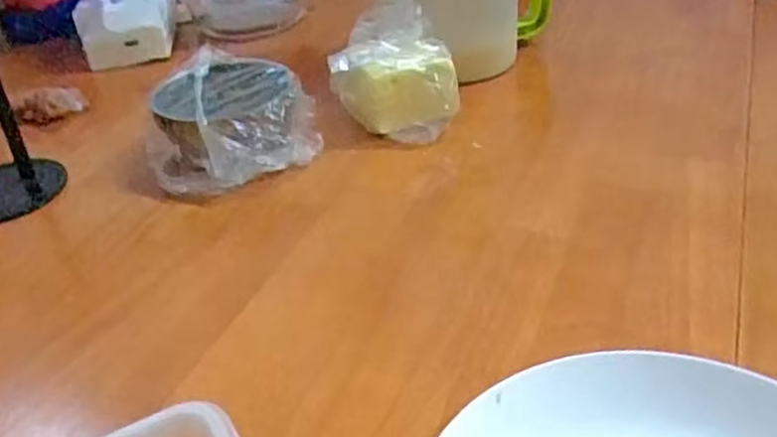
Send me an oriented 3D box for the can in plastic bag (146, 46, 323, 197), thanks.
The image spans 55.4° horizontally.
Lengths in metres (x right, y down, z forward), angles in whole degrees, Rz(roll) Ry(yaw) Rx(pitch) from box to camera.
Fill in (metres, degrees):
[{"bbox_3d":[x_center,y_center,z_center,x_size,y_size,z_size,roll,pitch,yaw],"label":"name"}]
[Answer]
[{"bbox_3d":[-0.128,-0.080,0.618,0.132,0.066,0.129,-4,34,3],"label":"can in plastic bag"}]

